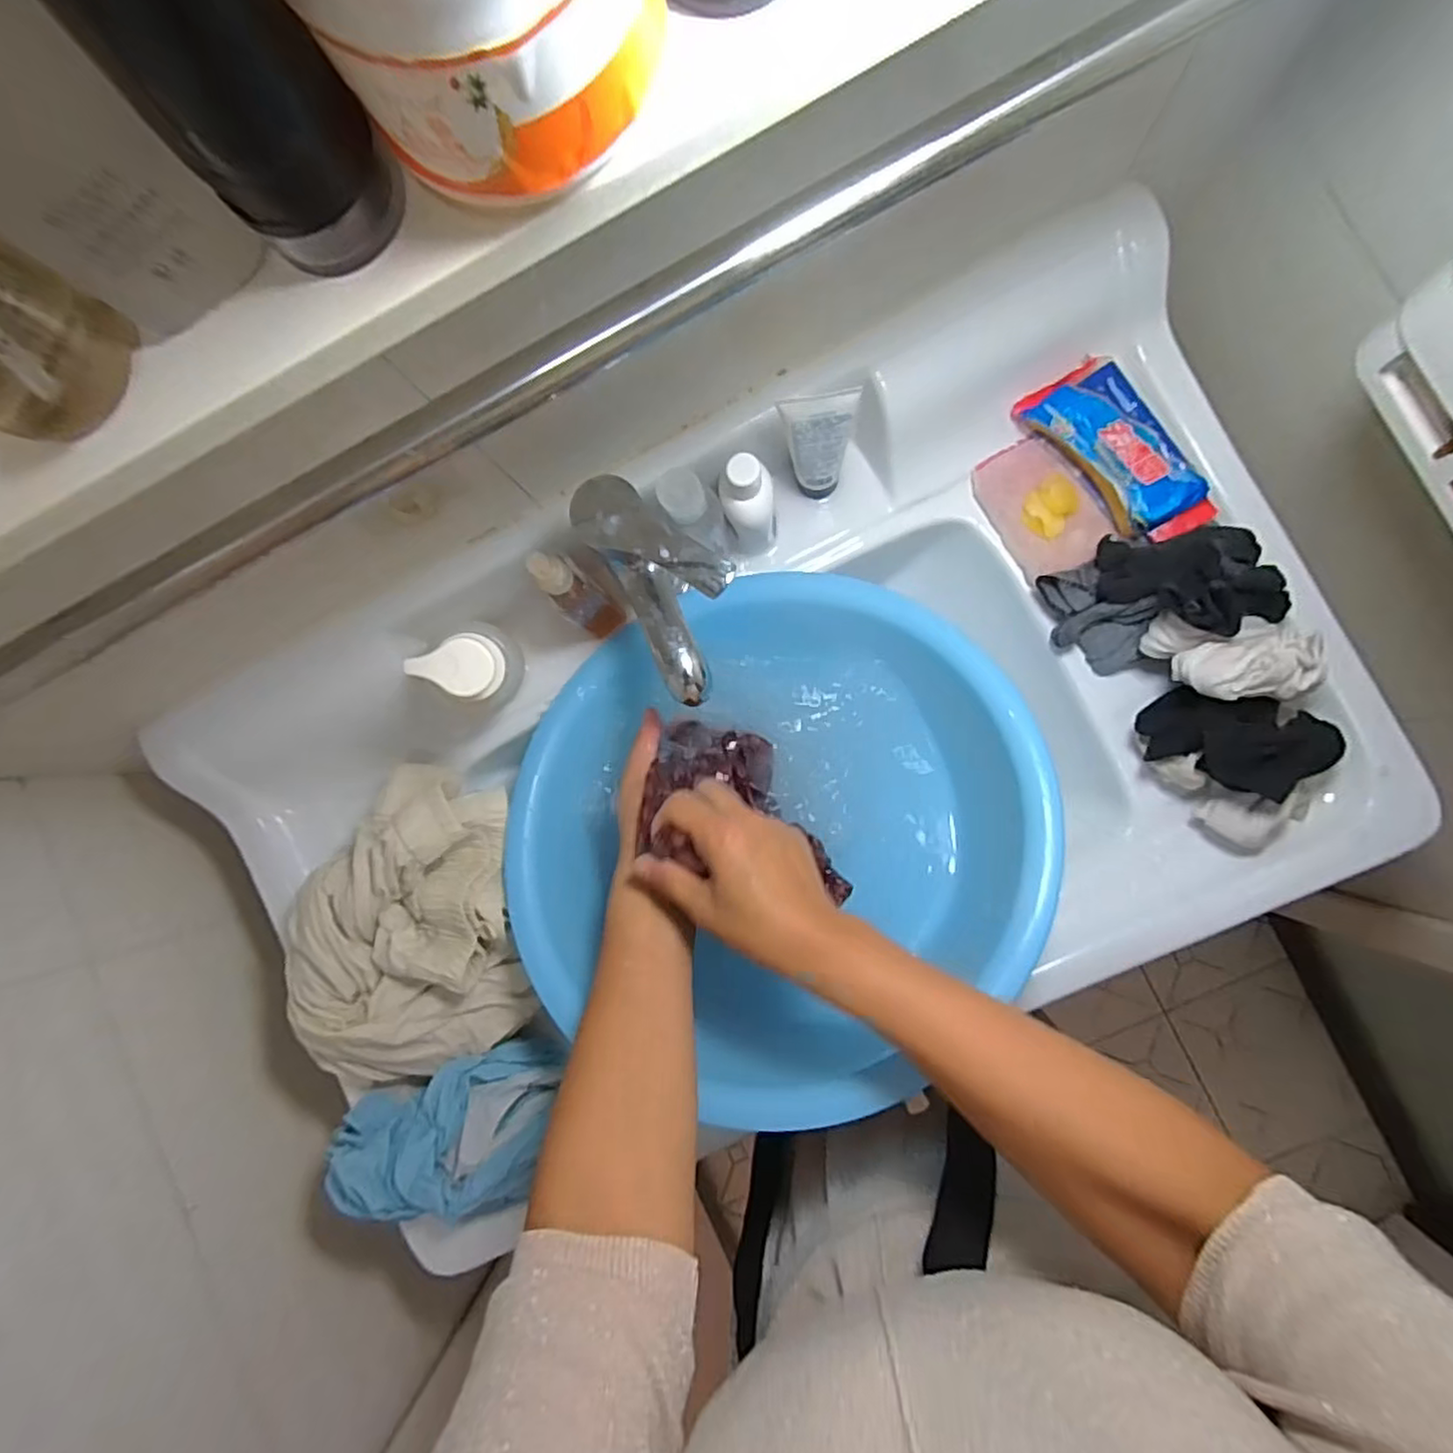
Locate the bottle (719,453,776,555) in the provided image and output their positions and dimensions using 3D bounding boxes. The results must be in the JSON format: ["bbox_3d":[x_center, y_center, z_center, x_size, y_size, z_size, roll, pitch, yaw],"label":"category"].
[{"bbox_3d":[0.017,-0.157,0.492,0.035,0.100,0.038,0,88,6],"label":"bottle"}]

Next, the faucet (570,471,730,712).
[{"bbox_3d":[-0.035,-0.092,0.439,0.067,0.092,0.142,-29,85,4],"label":"faucet"}]

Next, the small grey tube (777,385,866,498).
[{"bbox_3d":[0.064,-0.193,0.476,0.048,0.116,0.024,-6,87,6],"label":"small grey tube"}]

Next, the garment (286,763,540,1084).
[{"bbox_3d":[-0.242,0.152,0.512,0.163,0.072,0.235,-3,88,6],"label":"garment"}]

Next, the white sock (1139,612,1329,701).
[{"bbox_3d":[0.331,-0.045,0.446,0.088,0.048,0.055,7,89,7],"label":"white sock"}]

